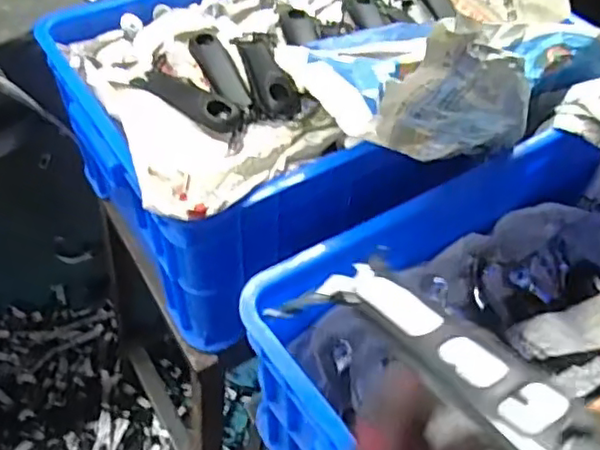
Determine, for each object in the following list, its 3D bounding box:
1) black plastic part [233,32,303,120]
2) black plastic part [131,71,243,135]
[{"bbox_3d":[-0.035,-0.172,0.688,0.046,0.025,0.162,-10,52,-10],"label":"black plastic part"},{"bbox_3d":[-0.117,-0.136,0.655,0.134,0.027,0.032,34,57,23],"label":"black plastic part"}]

